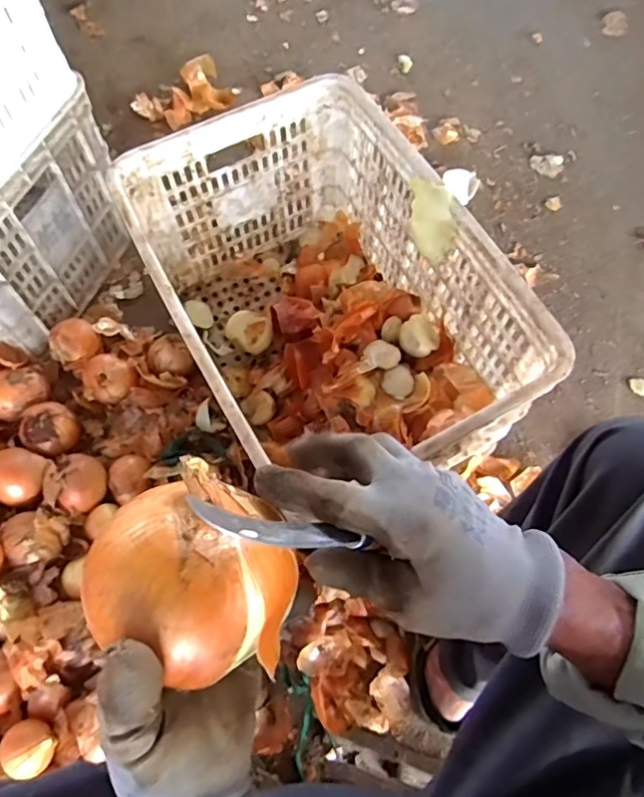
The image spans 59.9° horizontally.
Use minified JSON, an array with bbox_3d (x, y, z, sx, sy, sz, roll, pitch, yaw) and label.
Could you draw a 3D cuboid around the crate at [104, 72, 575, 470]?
[{"bbox_3d":[-0.002,-0.110,0.789,0.366,0.289,0.525,-27,69,-12],"label":"crate"}]

